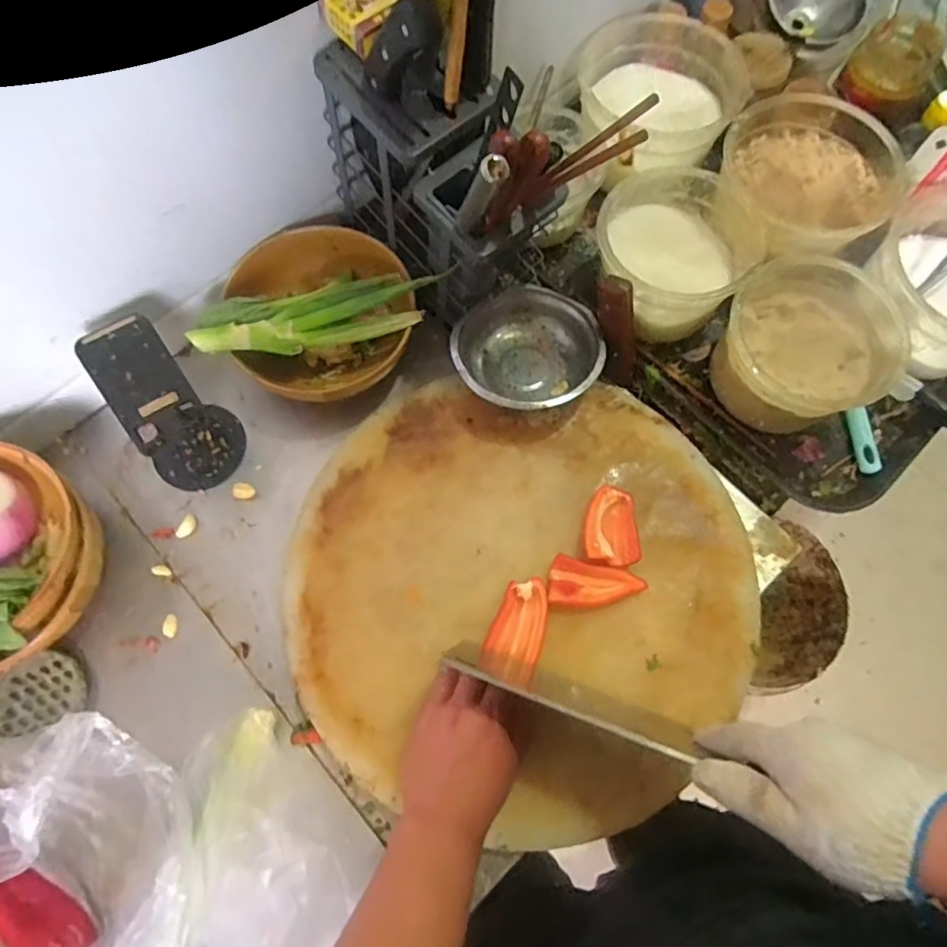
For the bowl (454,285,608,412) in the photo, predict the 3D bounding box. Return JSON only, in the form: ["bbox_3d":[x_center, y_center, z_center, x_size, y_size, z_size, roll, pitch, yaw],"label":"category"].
[{"bbox_3d":[0.053,-0.119,0.587,0.136,0.044,0.136,0,72,0],"label":"bowl"}]

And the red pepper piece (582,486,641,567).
[{"bbox_3d":[0.125,0.047,0.548,0.047,0.021,0.073,-1,72,-1],"label":"red pepper piece"}]

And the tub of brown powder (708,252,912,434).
[{"bbox_3d":[0.314,-0.120,0.586,0.143,0.093,0.152,0,72,0],"label":"tub of brown powder"}]

